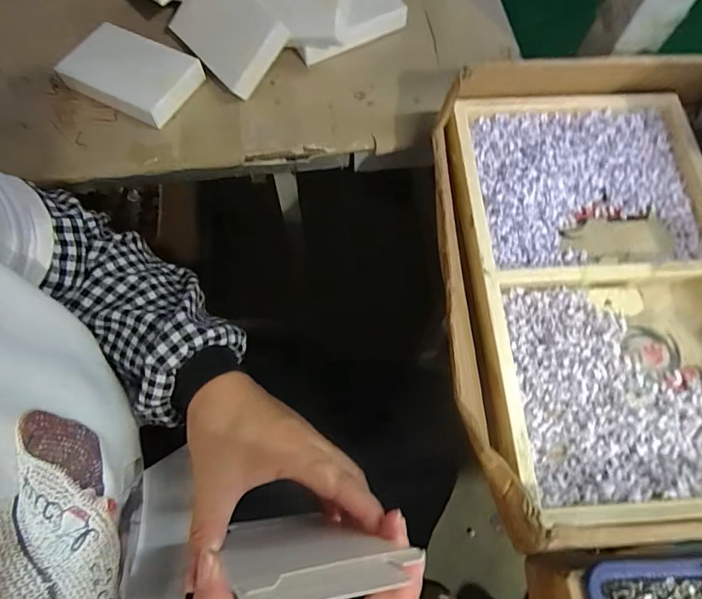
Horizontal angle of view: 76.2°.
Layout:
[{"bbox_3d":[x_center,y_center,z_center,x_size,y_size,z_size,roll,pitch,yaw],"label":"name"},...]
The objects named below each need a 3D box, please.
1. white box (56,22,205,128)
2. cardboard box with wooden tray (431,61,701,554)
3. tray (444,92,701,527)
[{"bbox_3d":[-0.203,-0.208,0.412,0.113,0.021,0.071,27,70,10],"label":"white box"},{"bbox_3d":[0.188,-0.022,0.324,0.247,0.050,0.339,-6,68,0],"label":"cardboard box with wooden tray"},{"bbox_3d":[0.188,-0.019,0.333,0.202,0.031,0.324,-3,68,-2],"label":"tray"}]

